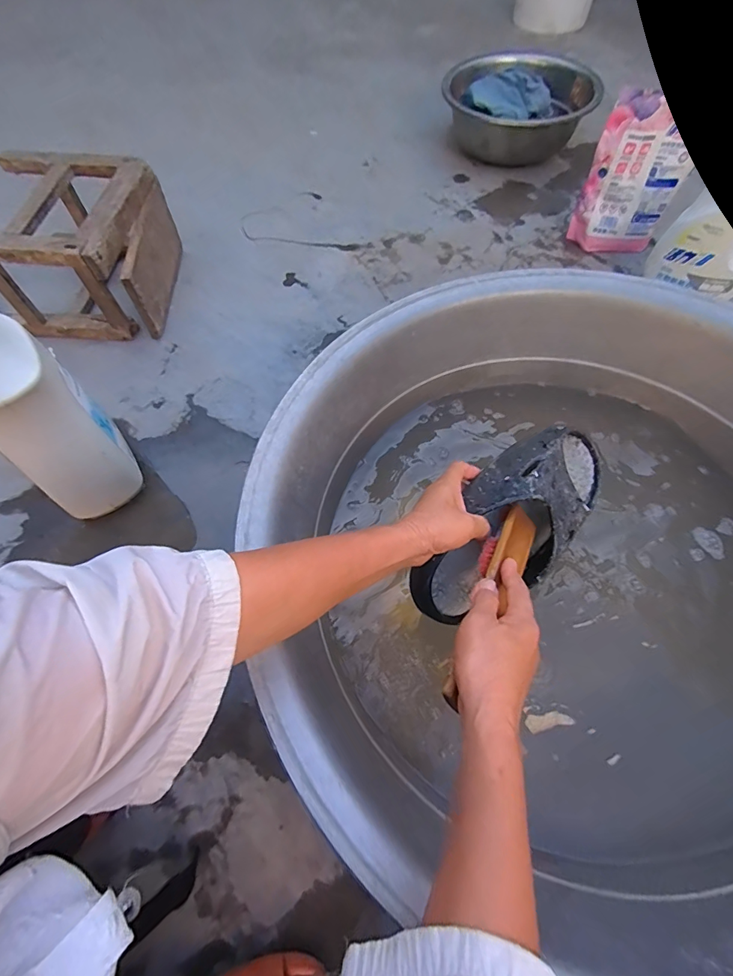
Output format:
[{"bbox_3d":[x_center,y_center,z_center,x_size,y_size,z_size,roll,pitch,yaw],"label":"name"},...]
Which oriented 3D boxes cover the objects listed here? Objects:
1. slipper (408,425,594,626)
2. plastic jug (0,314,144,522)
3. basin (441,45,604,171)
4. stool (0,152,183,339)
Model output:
[{"bbox_3d":[0.154,0.035,0.456,0.264,0.075,0.112,-42,110,-12],"label":"slipper"},{"bbox_3d":[-0.423,-0.081,0.577,0.102,0.311,0.126,40,69,20],"label":"plastic jug"},{"bbox_3d":[0.402,-1.002,1.131,0.357,0.157,0.353,-1,61,1],"label":"basin"},{"bbox_3d":[-0.556,-0.460,0.855,0.300,0.239,0.298,1,61,2],"label":"stool"}]

